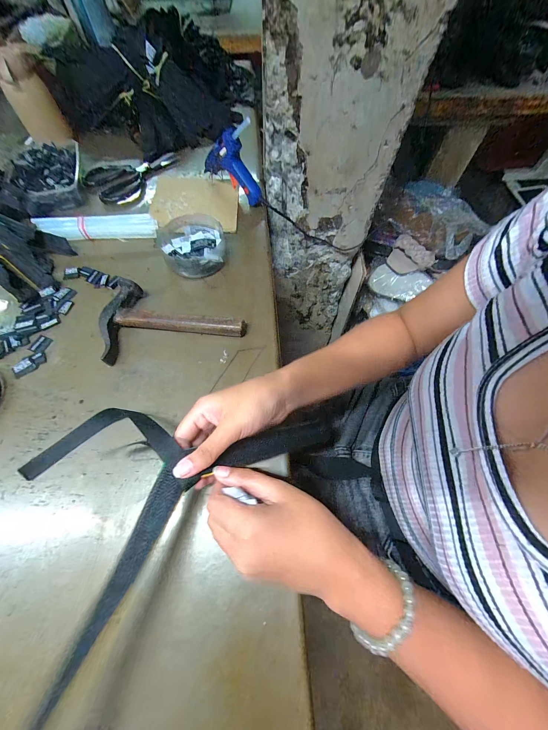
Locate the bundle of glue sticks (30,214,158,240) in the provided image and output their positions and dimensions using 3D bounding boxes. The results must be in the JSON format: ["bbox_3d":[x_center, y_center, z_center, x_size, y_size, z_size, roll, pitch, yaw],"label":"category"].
[{"bbox_3d":[-0.289,-0.226,0.427,0.184,0.027,0.040,-5,63,-4],"label":"bundle of glue sticks"}]

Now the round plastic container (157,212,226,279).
[{"bbox_3d":[-0.127,-0.188,0.402,0.097,0.040,0.101,1,63,-1],"label":"round plastic container"}]

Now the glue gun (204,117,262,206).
[{"bbox_3d":[-0.076,-0.357,0.448,0.029,0.113,0.131,-41,71,-19],"label":"glue gun"}]

